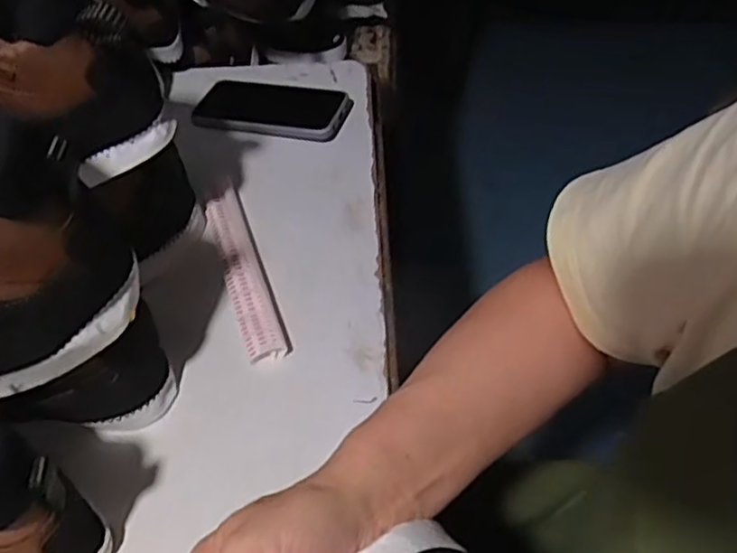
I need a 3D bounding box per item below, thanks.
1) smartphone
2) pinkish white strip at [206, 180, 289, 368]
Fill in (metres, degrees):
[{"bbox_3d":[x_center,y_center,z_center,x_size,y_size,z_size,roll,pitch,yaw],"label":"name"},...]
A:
[{"bbox_3d":[-0.103,-0.178,0.712,0.160,0.019,0.080,11,48,11],"label":"smartphone"},{"bbox_3d":[-0.107,-0.009,0.555,0.031,0.018,0.197,-15,48,-12],"label":"pinkish white strip"}]

